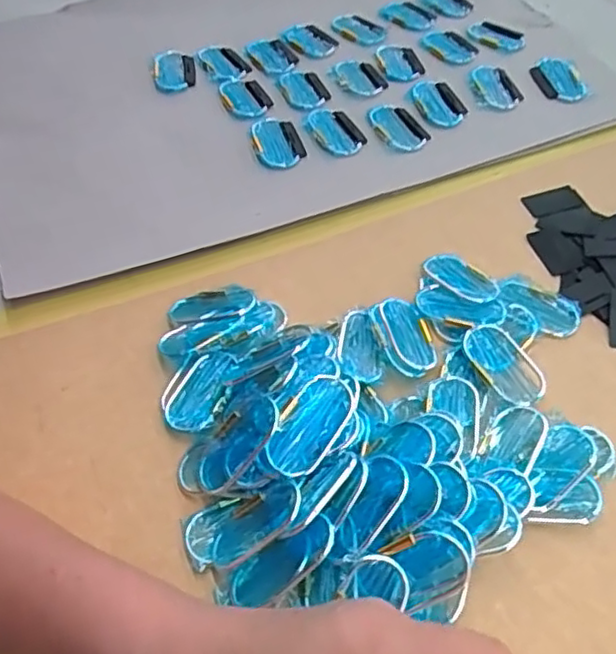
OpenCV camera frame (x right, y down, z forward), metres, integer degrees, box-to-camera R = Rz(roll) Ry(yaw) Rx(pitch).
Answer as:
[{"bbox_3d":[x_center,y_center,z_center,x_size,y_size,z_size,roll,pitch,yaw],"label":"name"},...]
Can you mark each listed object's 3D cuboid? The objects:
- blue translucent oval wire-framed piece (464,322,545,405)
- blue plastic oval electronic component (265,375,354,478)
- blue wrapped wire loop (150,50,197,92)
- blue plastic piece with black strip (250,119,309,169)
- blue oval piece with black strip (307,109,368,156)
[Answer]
[{"bbox_3d":[0.123,0.022,0.392,0.034,0.006,0.058,-23,56,-15],"label":"blue translucent oval wire-framed piece"},{"bbox_3d":[0.002,0.051,0.335,0.029,0.004,0.057,39,69,2],"label":"blue plastic oval electronic component"},{"bbox_3d":[-0.123,-0.236,0.579,0.038,0.009,0.054,-8,53,-4],"label":"blue wrapped wire loop"},{"bbox_3d":[-0.026,-0.152,0.517,0.039,0.006,0.060,-14,54,-9],"label":"blue plastic piece with black strip"},{"bbox_3d":[0.023,-0.164,0.528,0.040,0.004,0.056,-21,55,-14],"label":"blue oval piece with black strip"}]

